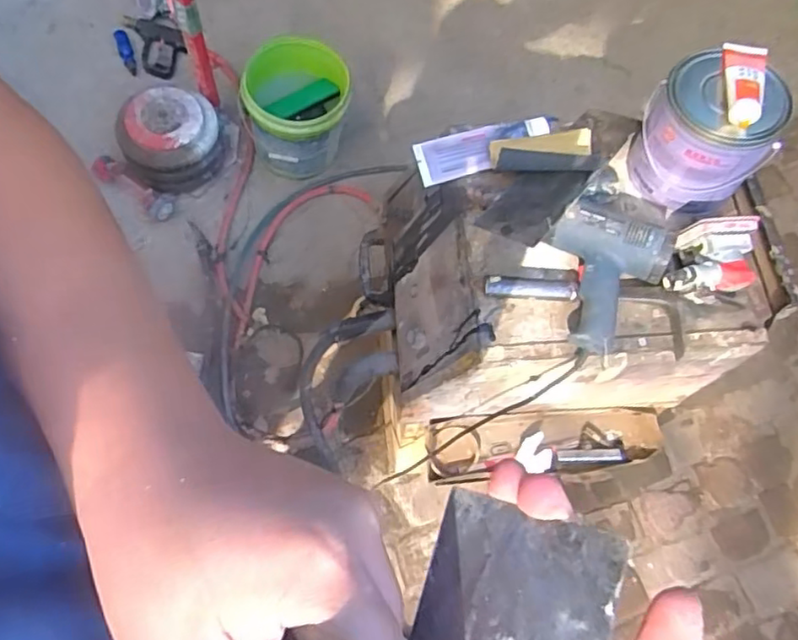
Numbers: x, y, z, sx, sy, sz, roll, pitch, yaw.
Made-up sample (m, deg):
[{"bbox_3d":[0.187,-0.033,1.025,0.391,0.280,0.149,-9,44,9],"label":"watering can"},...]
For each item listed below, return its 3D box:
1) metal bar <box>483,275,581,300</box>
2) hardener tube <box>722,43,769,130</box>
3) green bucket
[{"bbox_3d":[0.174,-0.043,0.828,0.118,0.018,0.028,7,65,-6],"label":"metal bar"},{"bbox_3d":[0.427,-0.297,0.781,0.049,0.025,0.137,20,65,0],"label":"hardener tube"},{"bbox_3d":[-0.256,-0.525,1.641,0.261,0.267,0.253,4,66,-8],"label":"green bucket"}]

